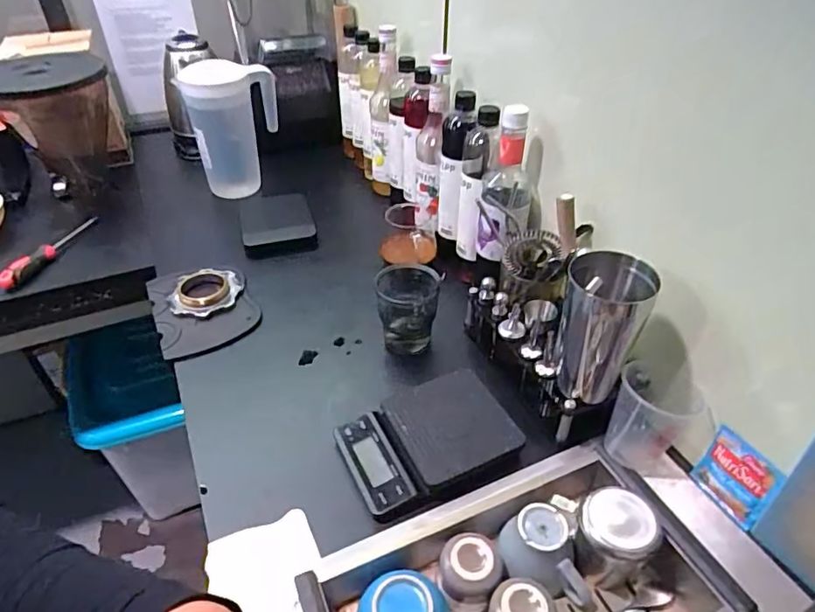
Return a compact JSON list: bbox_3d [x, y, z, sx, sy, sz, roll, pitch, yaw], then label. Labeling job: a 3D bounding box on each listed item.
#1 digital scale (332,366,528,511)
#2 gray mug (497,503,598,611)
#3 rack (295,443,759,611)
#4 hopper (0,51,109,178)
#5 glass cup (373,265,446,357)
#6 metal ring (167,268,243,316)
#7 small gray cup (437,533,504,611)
[{"bbox_3d":[0.023,0.154,0.636,0.189,0.034,0.137,-18,43,-20],"label":"digital scale"},{"bbox_3d":[0.139,0.256,0.532,0.067,0.065,0.094,-19,44,-22],"label":"gray mug"},{"bbox_3d":[0.105,0.278,0.513,0.368,0.089,0.210,-16,43,-18],"label":"rack"},{"bbox_3d":[-0.651,-0.341,1.004,0.198,0.206,0.200,-24,46,-26],"label":"hopper"},{"bbox_3d":[0.001,0.000,0.763,0.084,0.098,0.077,0,40,0],"label":"glass cup"},{"bbox_3d":[-0.326,-0.025,0.865,0.102,0.022,0.104,0,40,0],"label":"metal ring"},{"bbox_3d":[0.062,0.264,0.534,0.065,0.055,0.058,4,40,5],"label":"small gray cup"}]

